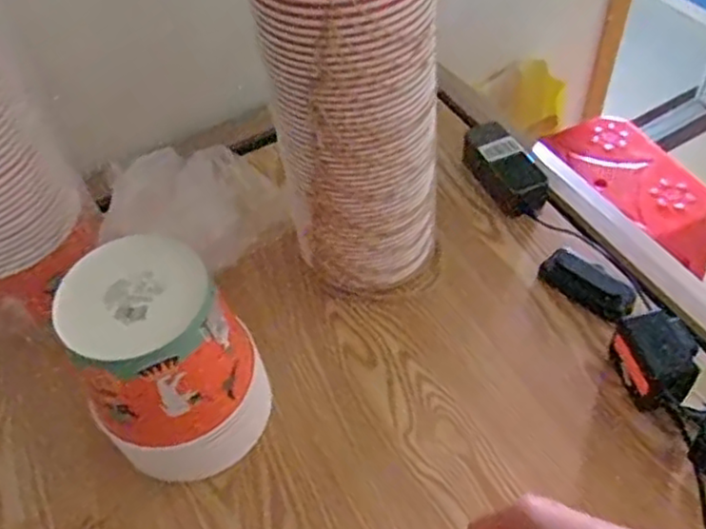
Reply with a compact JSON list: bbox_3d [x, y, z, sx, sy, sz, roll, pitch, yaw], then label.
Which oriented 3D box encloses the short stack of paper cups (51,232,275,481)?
[{"bbox_3d":[-0.163,0.090,0.621,0.147,0.217,0.129,-24,55,-14],"label":"short stack of paper cups"}]

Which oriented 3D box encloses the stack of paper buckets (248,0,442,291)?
[{"bbox_3d":[0.001,-0.170,0.628,0.162,0.506,0.135,-8,51,-2],"label":"stack of paper buckets"}]

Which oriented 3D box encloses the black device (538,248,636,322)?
[{"bbox_3d":[0.271,0.022,0.775,0.109,0.024,0.045,37,63,26],"label":"black device"}]

